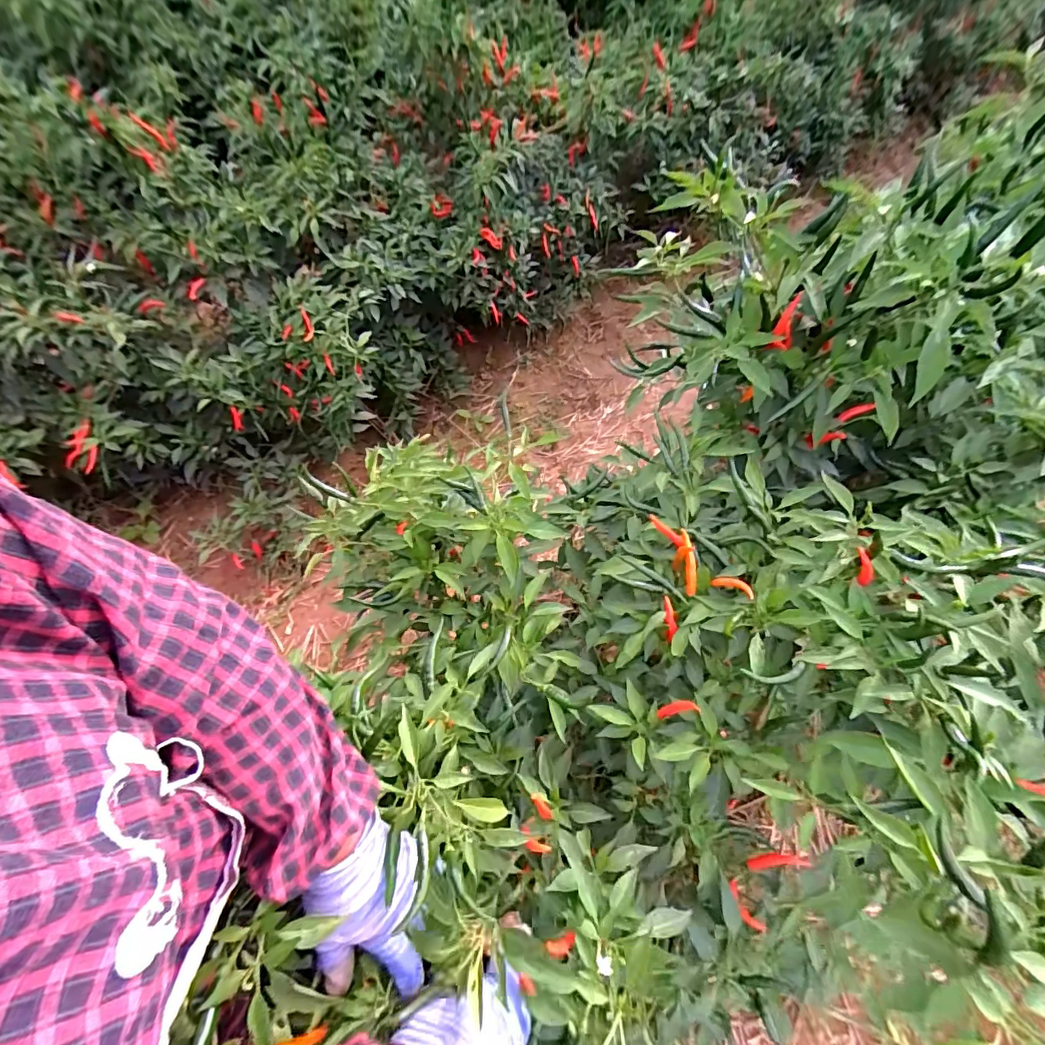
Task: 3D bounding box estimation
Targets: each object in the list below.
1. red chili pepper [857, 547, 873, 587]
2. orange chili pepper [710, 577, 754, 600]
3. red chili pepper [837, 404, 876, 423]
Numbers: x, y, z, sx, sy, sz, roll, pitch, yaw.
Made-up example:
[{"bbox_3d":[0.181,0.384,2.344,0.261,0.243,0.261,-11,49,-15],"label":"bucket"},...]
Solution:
[{"bbox_3d":[0.315,0.041,0.439,0.010,0.041,0.008,-24,20,-13],"label":"red chili pepper"},{"bbox_3d":[0.210,0.063,0.478,0.041,0.011,0.011,15,56,45],"label":"orange chili pepper"},{"bbox_3d":[0.474,-0.157,0.679,0.046,0.014,0.010,-24,54,34],"label":"red chili pepper"}]

